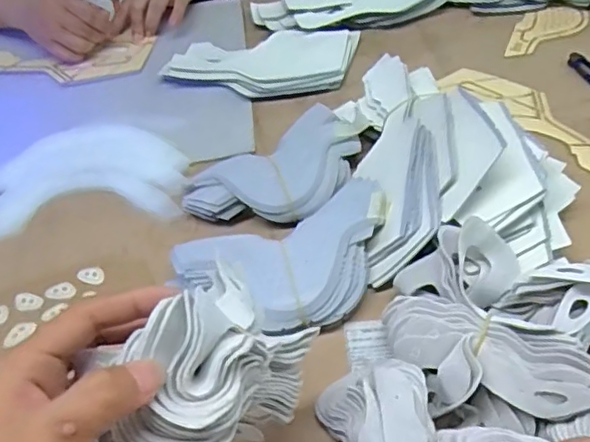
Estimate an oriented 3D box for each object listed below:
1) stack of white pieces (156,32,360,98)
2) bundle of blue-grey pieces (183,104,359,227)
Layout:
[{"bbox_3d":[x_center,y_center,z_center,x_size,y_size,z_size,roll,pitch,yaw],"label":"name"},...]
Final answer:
[{"bbox_3d":[-0.041,-0.181,0.697,0.216,0.012,0.114,1,50,7],"label":"stack of white pieces"},{"bbox_3d":[-0.010,-0.041,0.556,0.170,0.034,0.109,-33,54,-21],"label":"bundle of blue-grey pieces"}]

